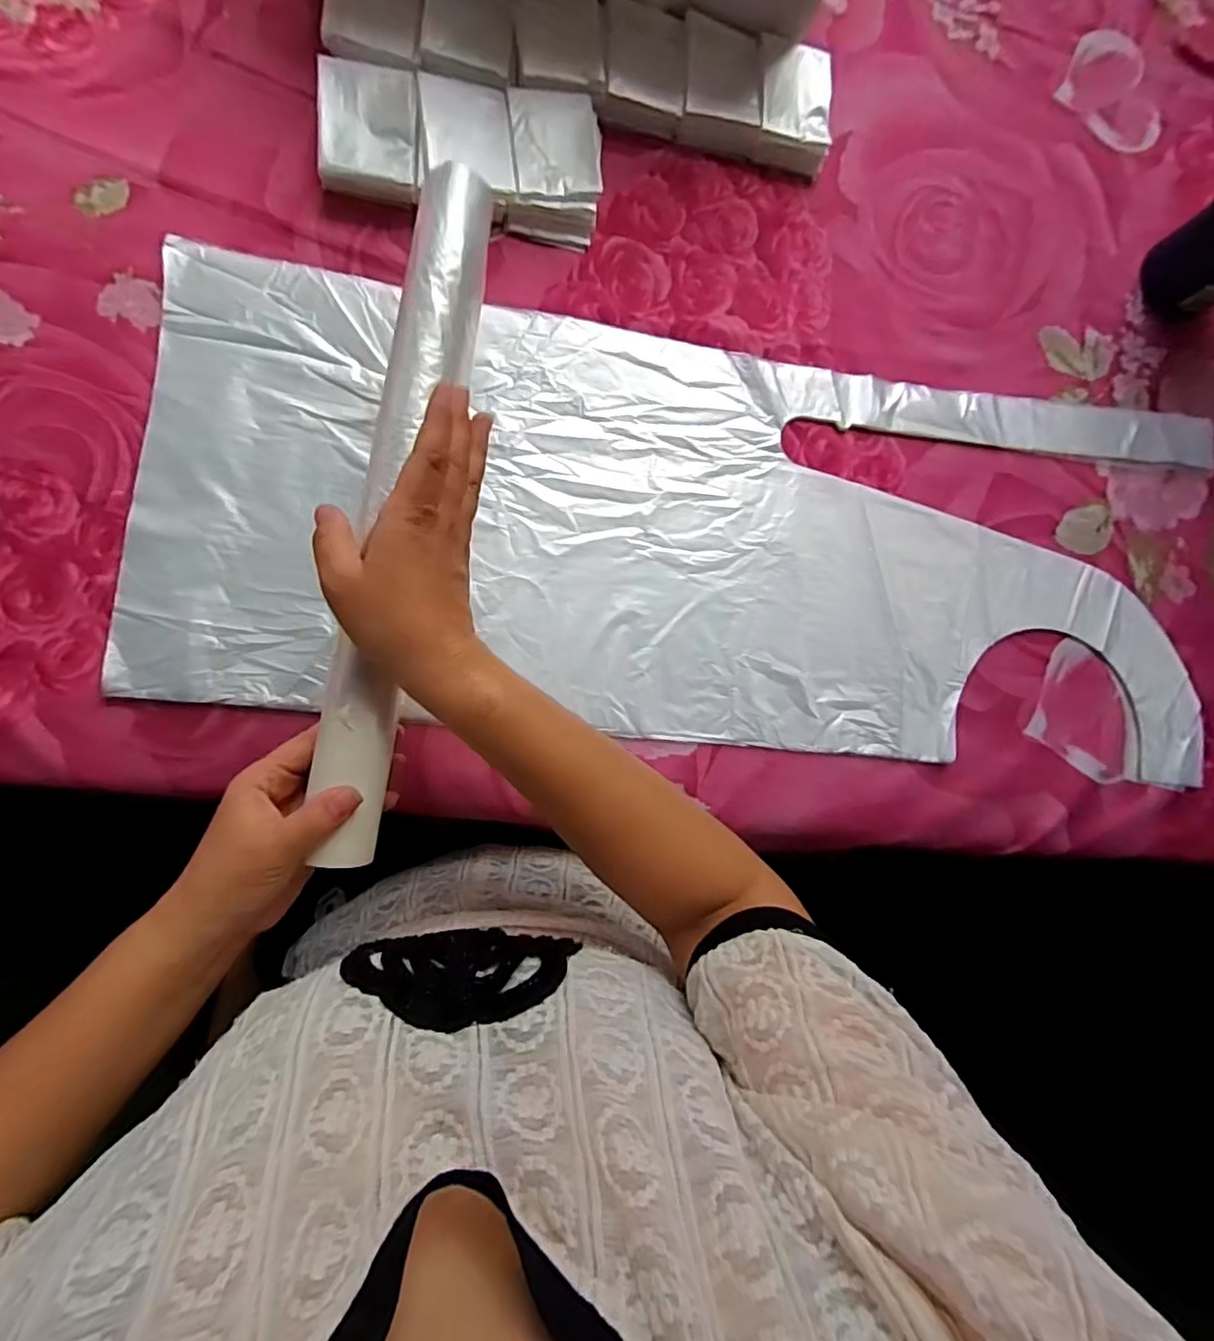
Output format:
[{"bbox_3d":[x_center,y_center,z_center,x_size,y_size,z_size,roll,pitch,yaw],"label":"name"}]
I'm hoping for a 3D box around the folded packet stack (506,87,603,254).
[{"bbox_3d":[-0.040,-0.384,0.458,0.068,0.026,0.104,2,84,-11],"label":"folded packet stack"}]

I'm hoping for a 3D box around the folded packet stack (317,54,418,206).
[{"bbox_3d":[-0.170,-0.390,0.431,0.065,0.028,0.082,2,84,-11],"label":"folded packet stack"}]

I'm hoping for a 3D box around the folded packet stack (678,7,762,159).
[{"bbox_3d":[0.093,-0.477,0.491,0.065,0.030,0.090,5,84,-11],"label":"folded packet stack"}]

